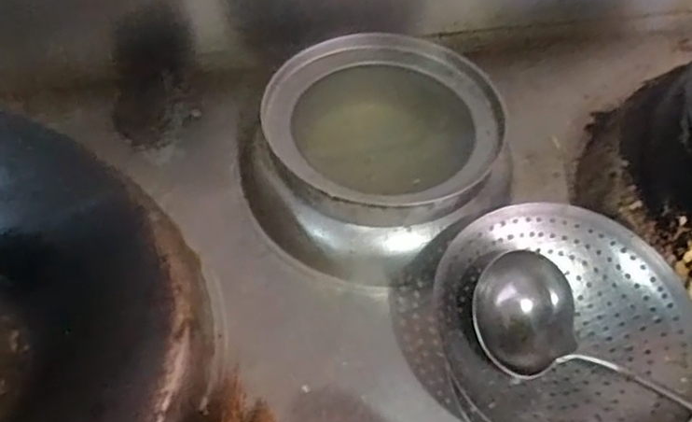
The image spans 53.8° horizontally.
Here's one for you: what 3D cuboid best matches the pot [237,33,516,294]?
[{"bbox_3d":[0.039,-0.082,0.900,0.324,0.156,0.307,2,52,-2],"label":"pot"}]

